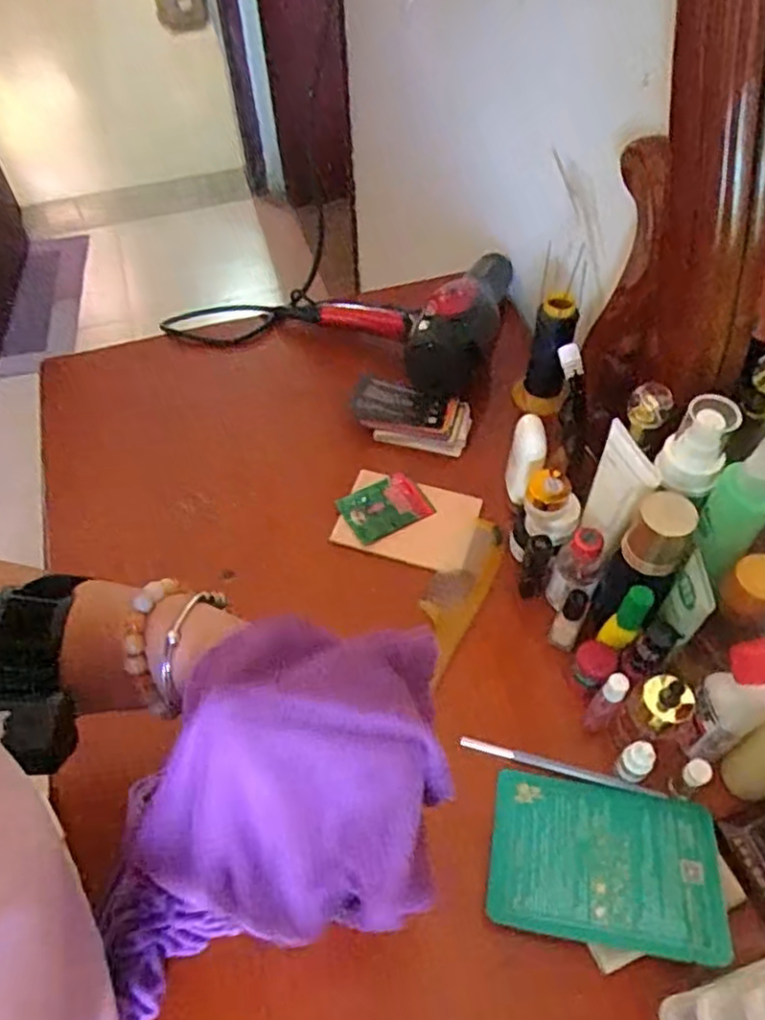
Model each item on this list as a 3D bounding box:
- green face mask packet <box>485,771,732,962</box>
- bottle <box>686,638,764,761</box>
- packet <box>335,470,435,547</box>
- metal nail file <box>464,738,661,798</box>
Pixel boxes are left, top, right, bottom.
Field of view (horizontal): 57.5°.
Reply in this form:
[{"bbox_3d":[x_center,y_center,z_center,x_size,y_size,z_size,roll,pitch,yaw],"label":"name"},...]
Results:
[{"bbox_3d":[0.147,0.234,0.464,0.145,0.011,0.098,3,45,14],"label":"green face mask packet"},{"bbox_3d":[0.233,0.126,0.459,0.032,0.108,0.039,2,53,4],"label":"bottle"},{"bbox_3d":[0.002,-0.004,0.656,0.076,0.012,0.058,-26,56,-16],"label":"packet"},{"bbox_3d":[0.129,0.187,0.509,0.143,0.011,0.009,13,55,12],"label":"metal nail file"}]

